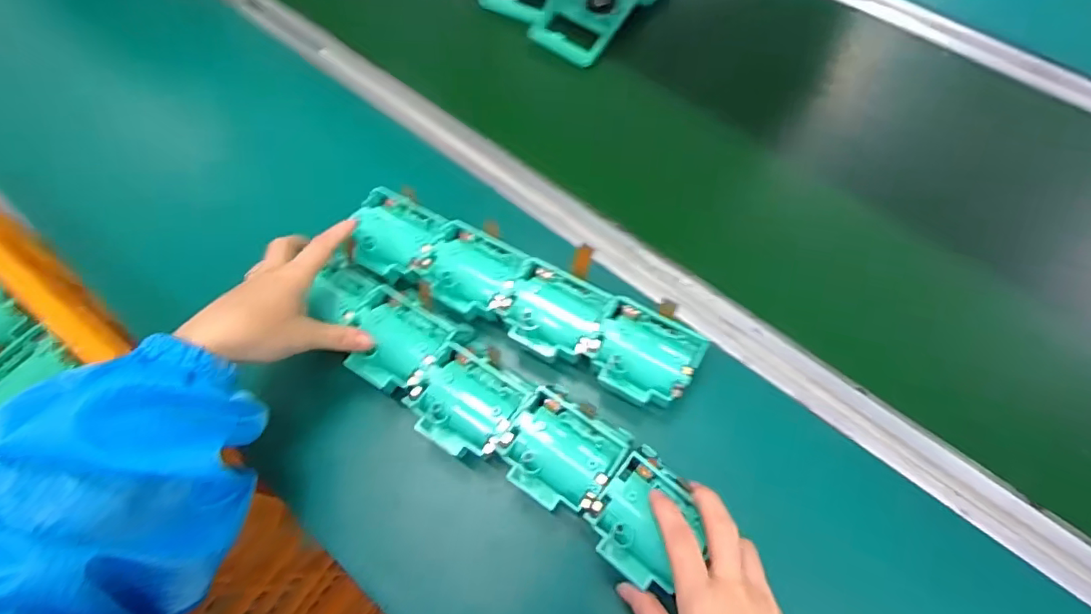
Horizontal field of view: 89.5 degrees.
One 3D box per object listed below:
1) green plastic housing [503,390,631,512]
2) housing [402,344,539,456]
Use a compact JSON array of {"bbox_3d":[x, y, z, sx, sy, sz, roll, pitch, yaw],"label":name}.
[{"bbox_3d":[0.014,0.102,0.385,0.074,0.033,0.072,24,69,12],"label":"green plastic housing"},{"bbox_3d":[-0.053,0.072,0.399,0.073,0.028,0.067,28,69,14],"label":"housing"}]

